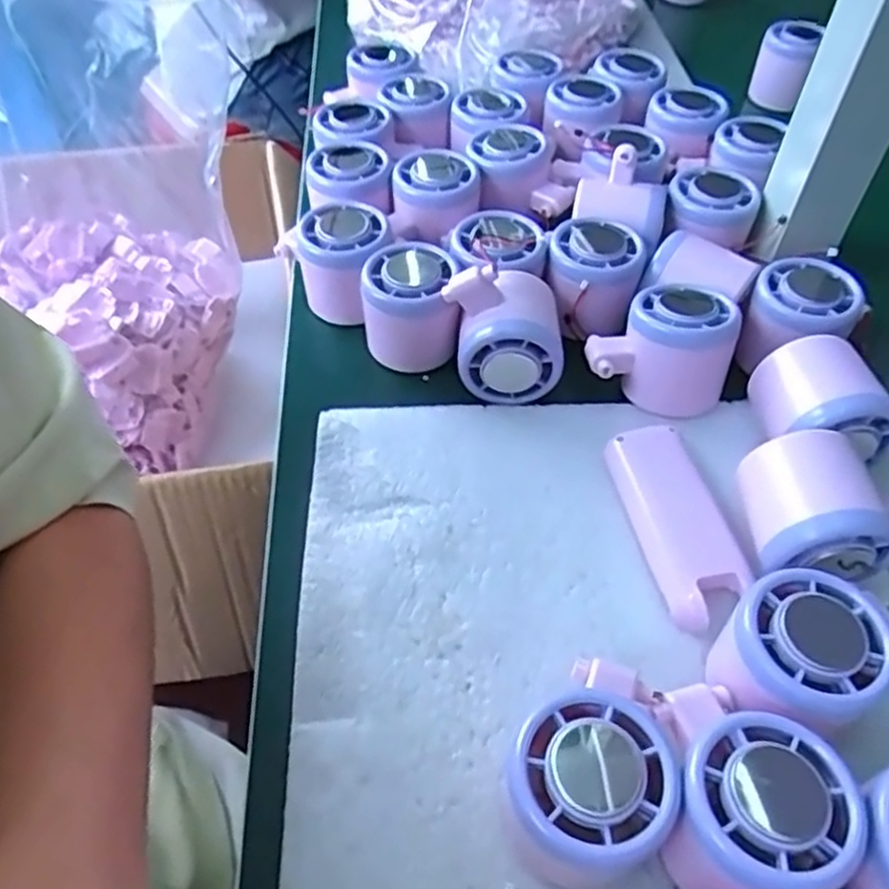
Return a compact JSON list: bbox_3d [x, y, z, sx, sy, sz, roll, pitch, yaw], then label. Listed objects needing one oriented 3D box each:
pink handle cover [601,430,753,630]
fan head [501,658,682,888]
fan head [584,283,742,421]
[{"bbox_3d":[0.112,0.036,0.360,0.040,0.015,0.103,-8,51,-5],"label":"pink handle cover"},{"bbox_3d":[0.049,0.119,0.266,0.053,0.057,0.058,-1,51,1],"label":"fan head"},{"bbox_3d":[0.118,-0.056,0.404,0.073,0.048,0.060,20,54,17],"label":"fan head"}]

